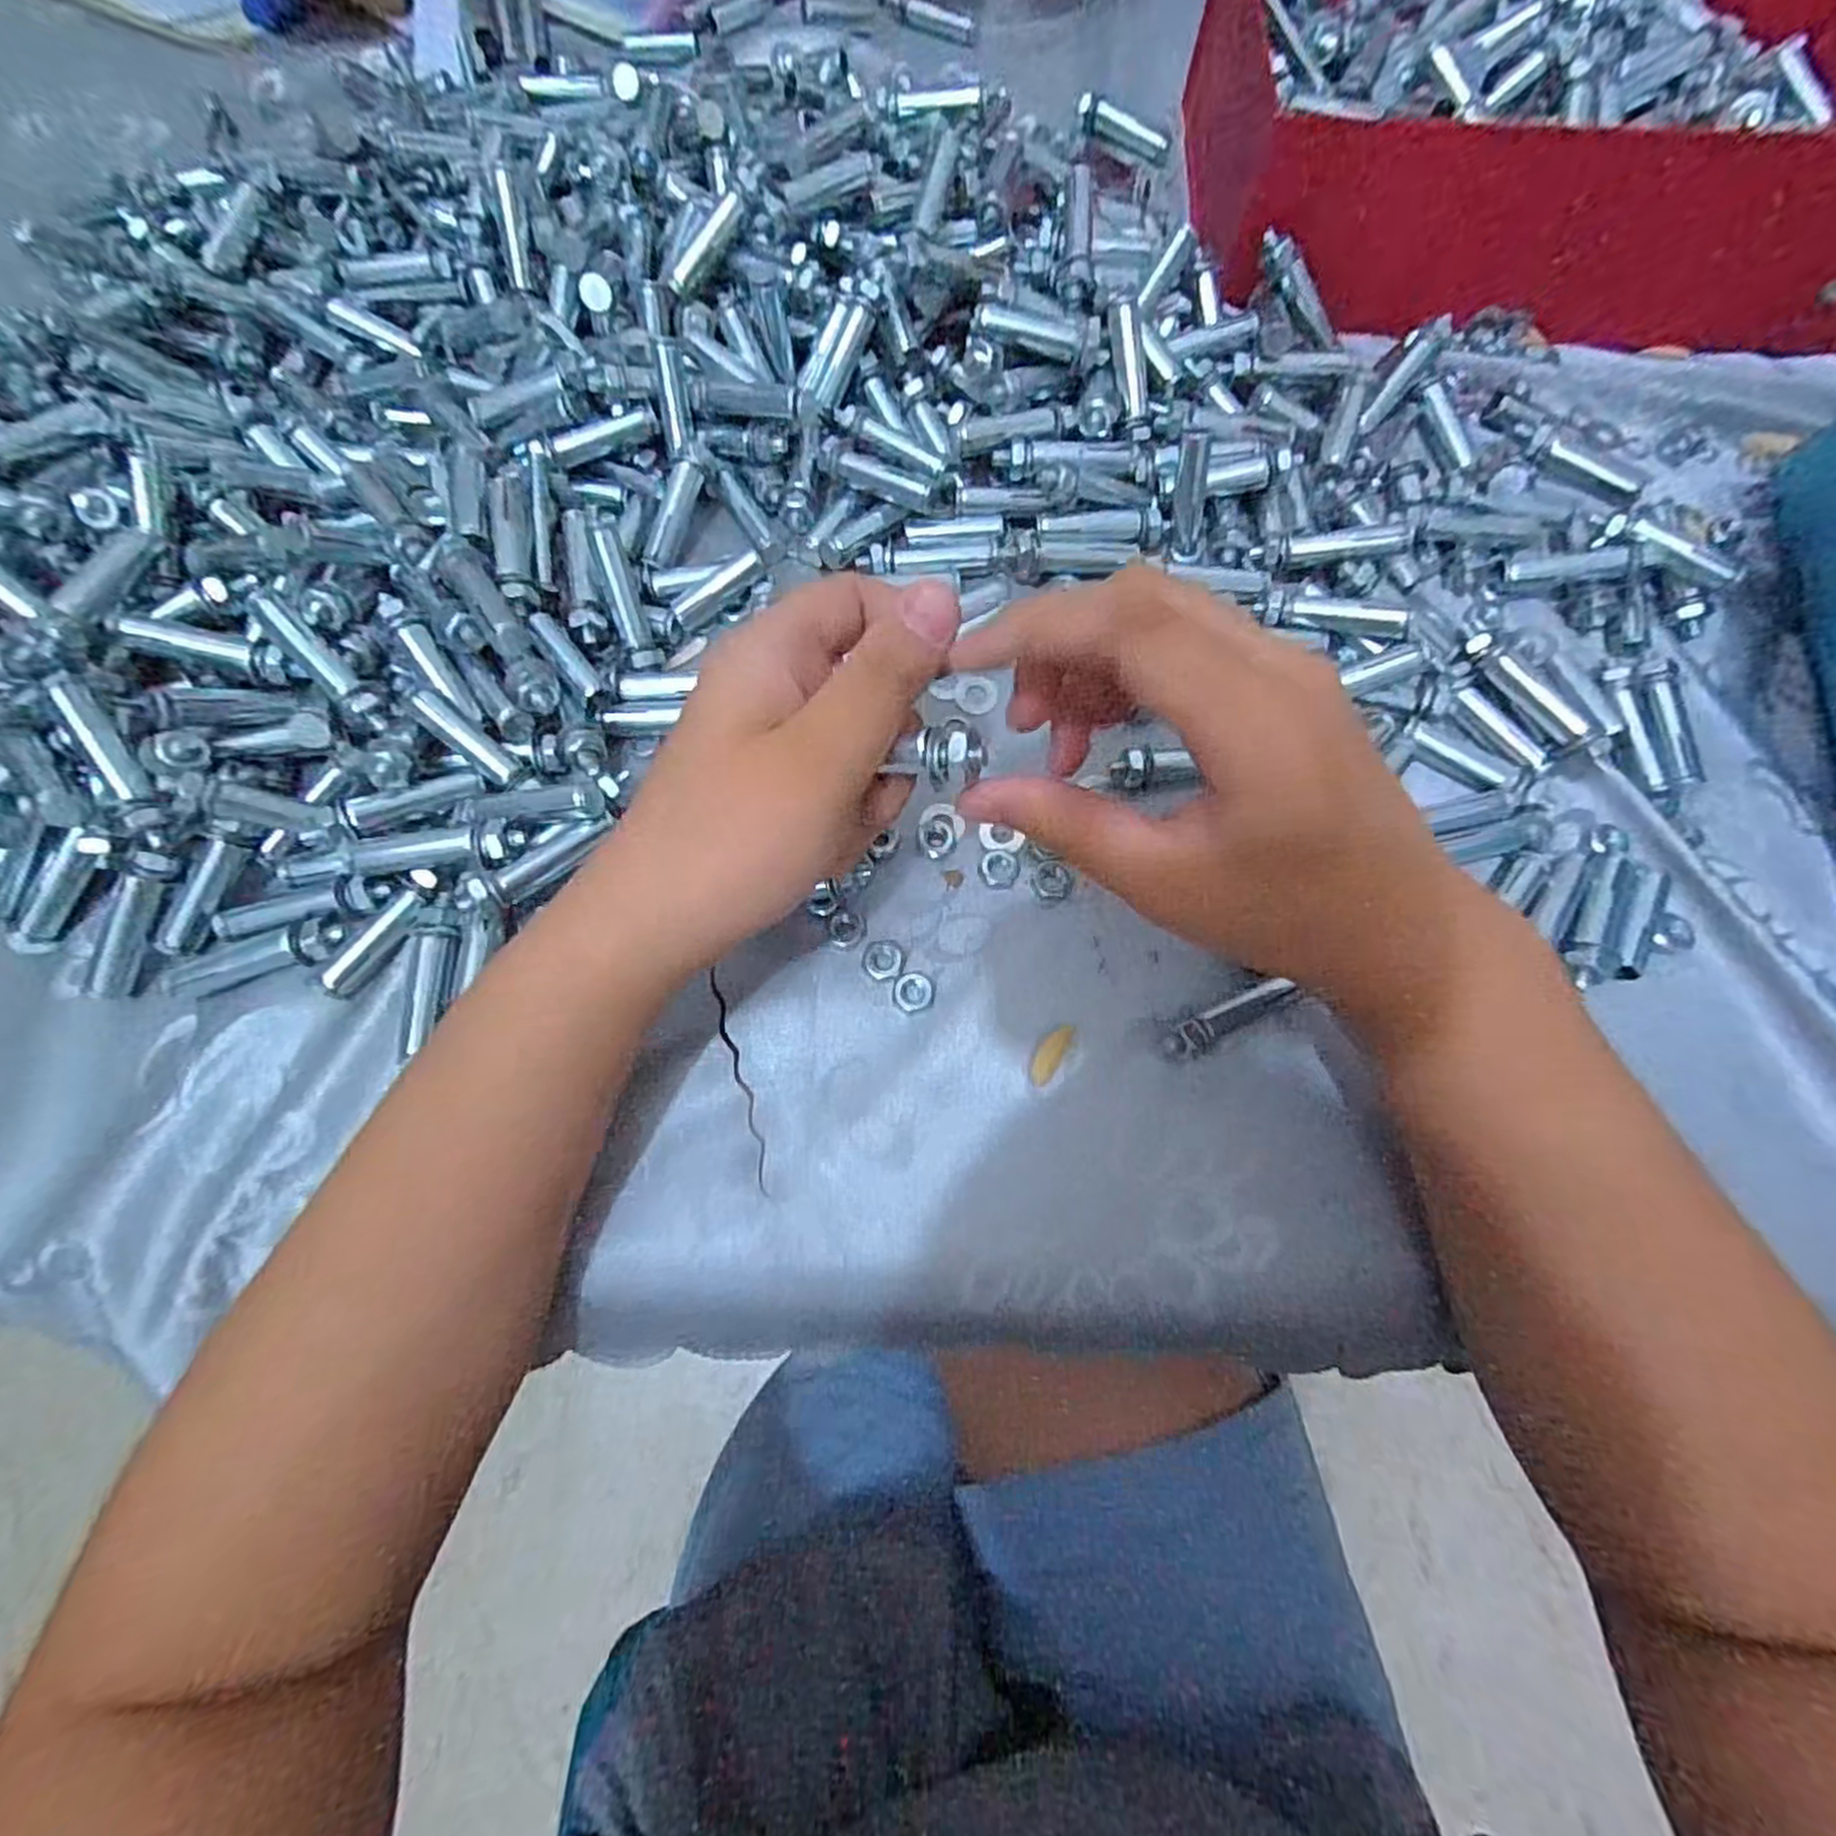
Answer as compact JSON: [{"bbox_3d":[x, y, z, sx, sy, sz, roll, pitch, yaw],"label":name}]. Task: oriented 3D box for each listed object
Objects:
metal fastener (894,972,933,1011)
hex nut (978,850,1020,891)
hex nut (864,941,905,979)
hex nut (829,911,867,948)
[{"bbox_3d":[-0.001,0.024,0.258,0.013,0.004,0.013,0,72,0],"label":"metal fastener"},{"bbox_3d":[0.029,-0.018,0.274,0.014,0.004,0.014,22,73,7],"label":"hex nut"},{"bbox_3d":[-0.011,0.013,0.261,0.014,0.004,0.013,-4,72,-1],"label":"hex nut"},{"bbox_3d":[-0.024,0.004,0.263,0.012,0.004,0.012,-16,73,-5],"label":"hex nut"}]

